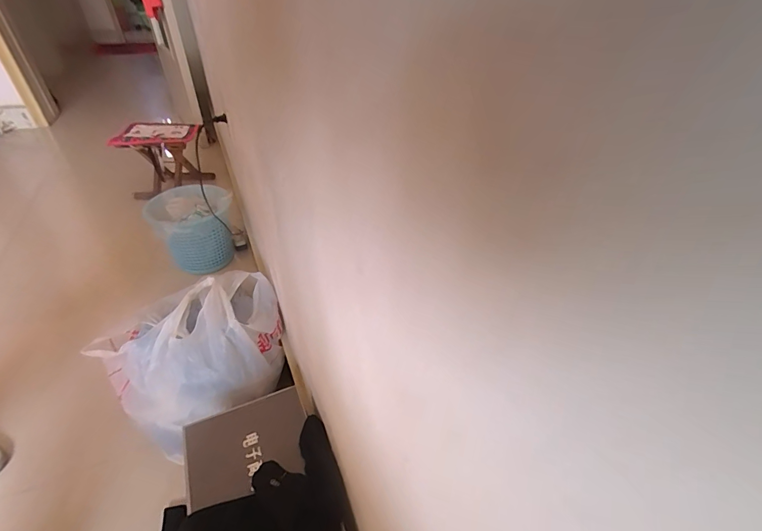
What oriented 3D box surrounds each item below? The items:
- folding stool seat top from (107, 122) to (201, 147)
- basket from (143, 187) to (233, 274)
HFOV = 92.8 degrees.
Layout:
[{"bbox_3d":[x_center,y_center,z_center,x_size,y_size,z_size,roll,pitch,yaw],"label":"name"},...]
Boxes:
[{"bbox_3d":[-0.935,-0.552,1.516,0.300,0.035,0.215,-2,39,-5],"label":"folding stool seat top"},{"bbox_3d":[-0.615,-0.106,1.211,0.241,0.227,0.272,-7,40,-12],"label":"basket"}]

